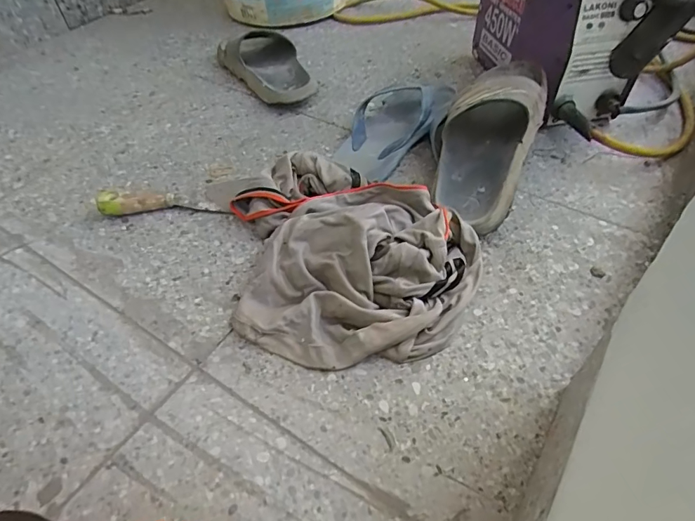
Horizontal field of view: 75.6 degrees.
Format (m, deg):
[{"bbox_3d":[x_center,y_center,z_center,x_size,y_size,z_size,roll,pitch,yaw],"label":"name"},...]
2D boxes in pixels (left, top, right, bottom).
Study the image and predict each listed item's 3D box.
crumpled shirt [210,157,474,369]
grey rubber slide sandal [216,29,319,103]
[{"bbox_3d":[-0.001,-0.026,0.480,0.257,0.062,0.281,-11,50,-7],"label":"crumpled shirt"},{"bbox_3d":[-0.128,-0.325,0.748,0.099,0.053,0.227,-29,54,-21],"label":"grey rubber slide sandal"}]

